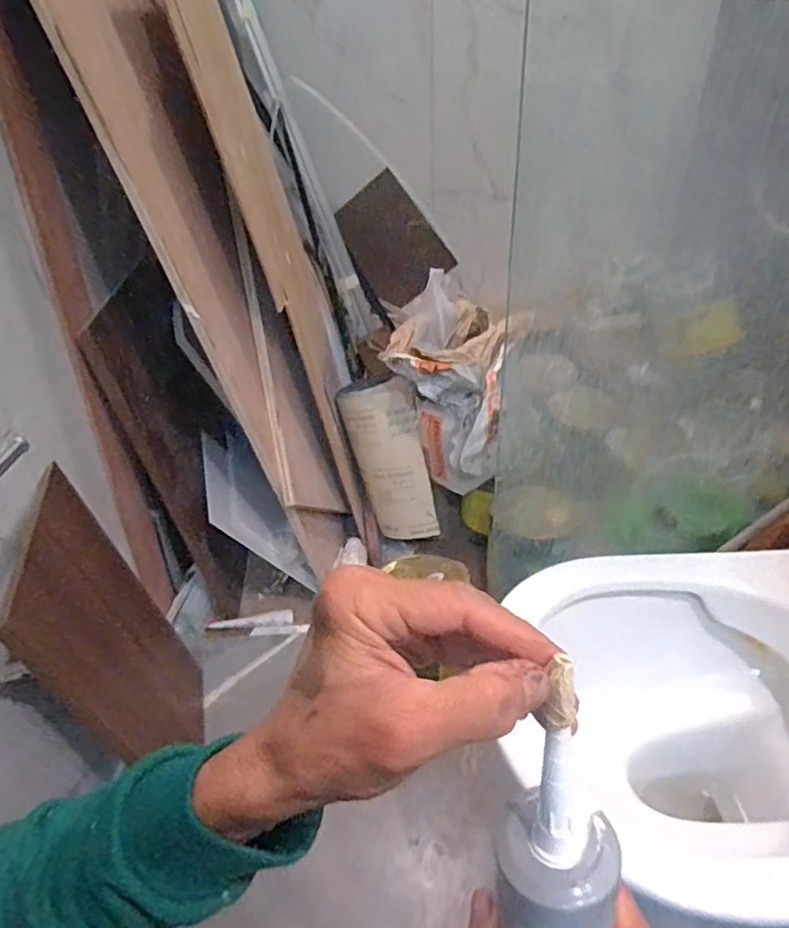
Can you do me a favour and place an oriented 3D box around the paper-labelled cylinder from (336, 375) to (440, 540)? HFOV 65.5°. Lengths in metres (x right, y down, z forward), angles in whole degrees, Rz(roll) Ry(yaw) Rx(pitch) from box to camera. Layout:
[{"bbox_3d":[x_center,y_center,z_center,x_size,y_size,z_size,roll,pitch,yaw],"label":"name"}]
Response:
[{"bbox_3d":[-0.005,-0.005,1.259,0.108,0.348,0.143,-18,9,-22],"label":"paper-labelled cylinder"}]

